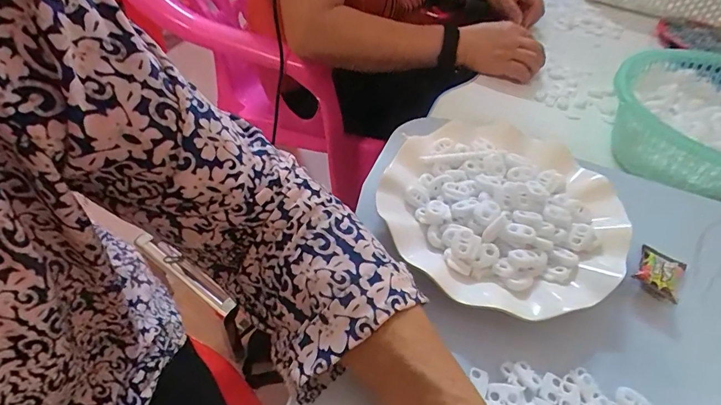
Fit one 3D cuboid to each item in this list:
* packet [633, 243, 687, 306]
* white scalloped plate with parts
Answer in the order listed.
[{"bbox_3d":[0.223,0.051,0.315,0.030,0.023,0.049,34,52,22],"label":"packet"},{"bbox_3d":[0.109,0.005,0.342,0.181,0.050,0.193,-2,48,-9],"label":"white scalloped plate with parts"}]

